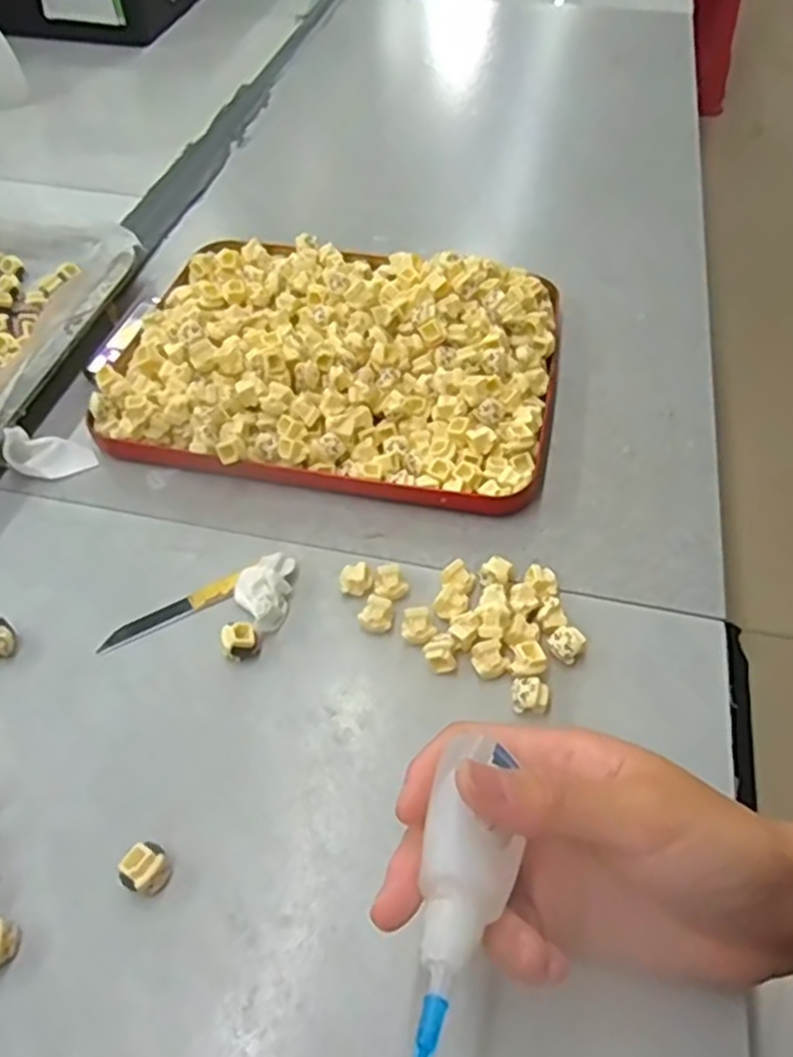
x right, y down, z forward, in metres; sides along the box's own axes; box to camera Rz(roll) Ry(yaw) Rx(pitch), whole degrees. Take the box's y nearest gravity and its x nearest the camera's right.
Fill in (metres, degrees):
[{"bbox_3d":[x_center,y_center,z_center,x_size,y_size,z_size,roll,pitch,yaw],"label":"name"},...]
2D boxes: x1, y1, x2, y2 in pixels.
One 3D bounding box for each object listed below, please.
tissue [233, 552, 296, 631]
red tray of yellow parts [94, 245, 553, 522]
[{"bbox_3d":[-0.064,0.028,0.347,0.026,0.016,0.037,4,52,4],"label":"tissue"},{"bbox_3d":[-0.039,-0.111,0.433,0.259,0.035,0.202,8,53,7],"label":"red tray of yellow parts"}]

